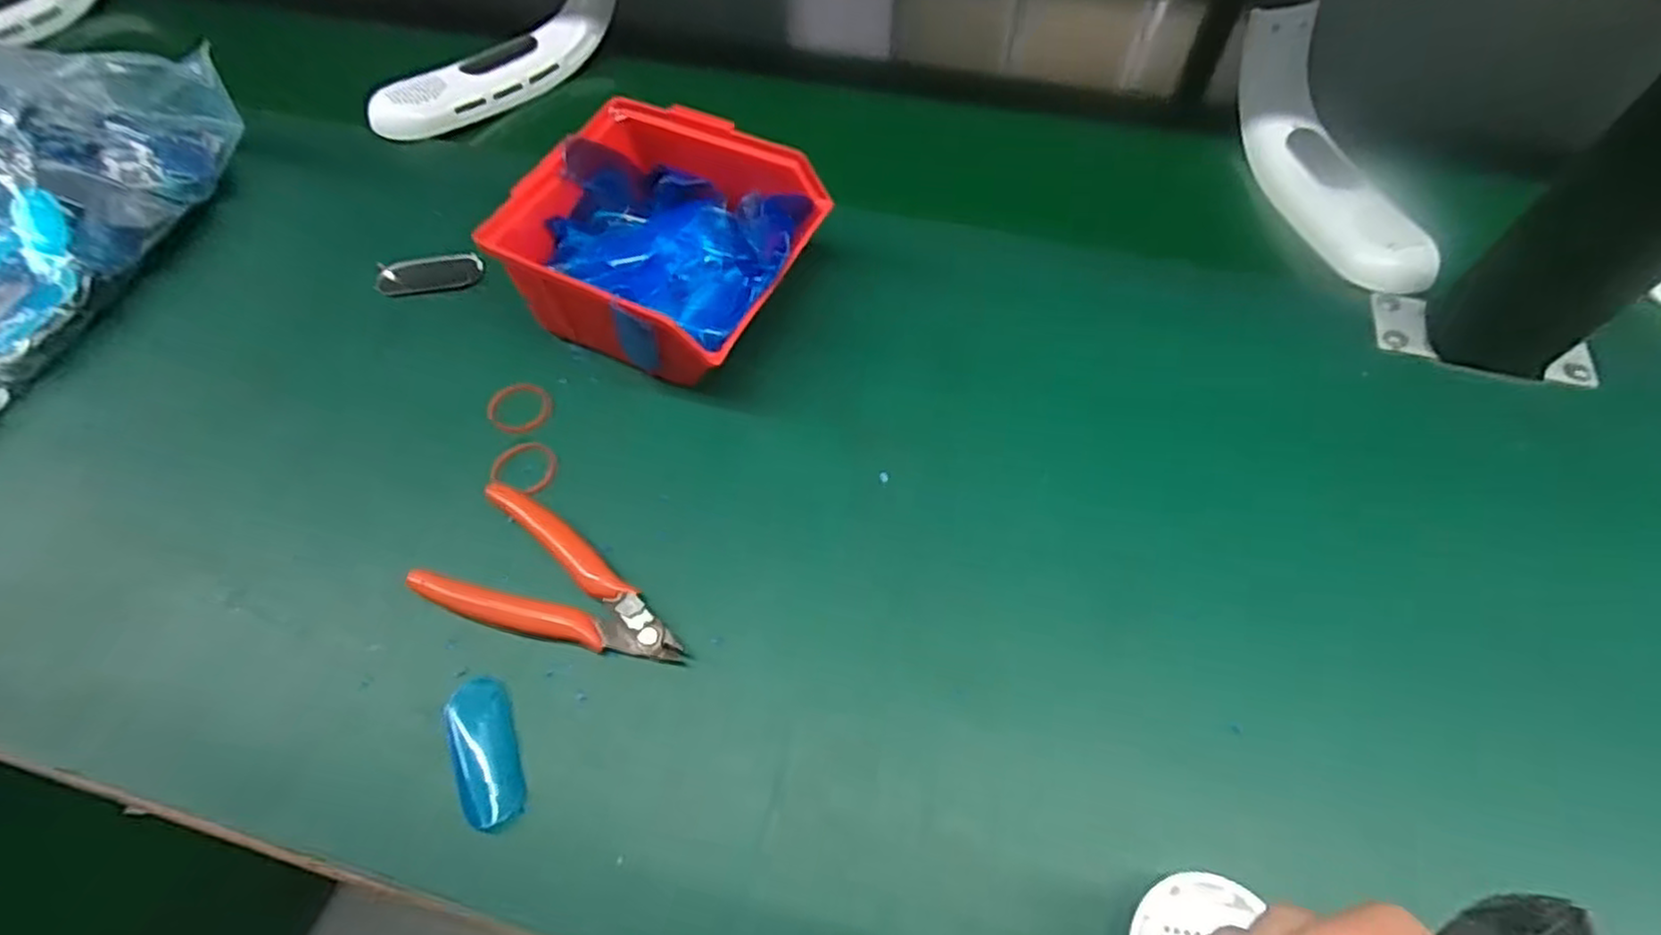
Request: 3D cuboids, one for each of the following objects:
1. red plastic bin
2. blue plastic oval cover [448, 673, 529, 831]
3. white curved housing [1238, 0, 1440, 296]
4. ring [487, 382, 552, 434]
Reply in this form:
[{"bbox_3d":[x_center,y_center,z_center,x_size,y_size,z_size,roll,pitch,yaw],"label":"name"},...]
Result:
[{"bbox_3d":[-0.084,-0.117,0.366,0.136,0.068,0.129,25,64,14],"label":"red plastic bin"},{"bbox_3d":[-0.136,0.110,0.277,0.023,0.006,0.060,-25,63,-13],"label":"blue plastic oval cover"},{"bbox_3d":[0.288,-0.188,0.407,0.048,0.043,0.194,-5,61,-3],"label":"white curved housing"},{"bbox_3d":[-0.159,-0.031,0.361,0.031,0.006,0.029,0,61,0],"label":"ring"}]

